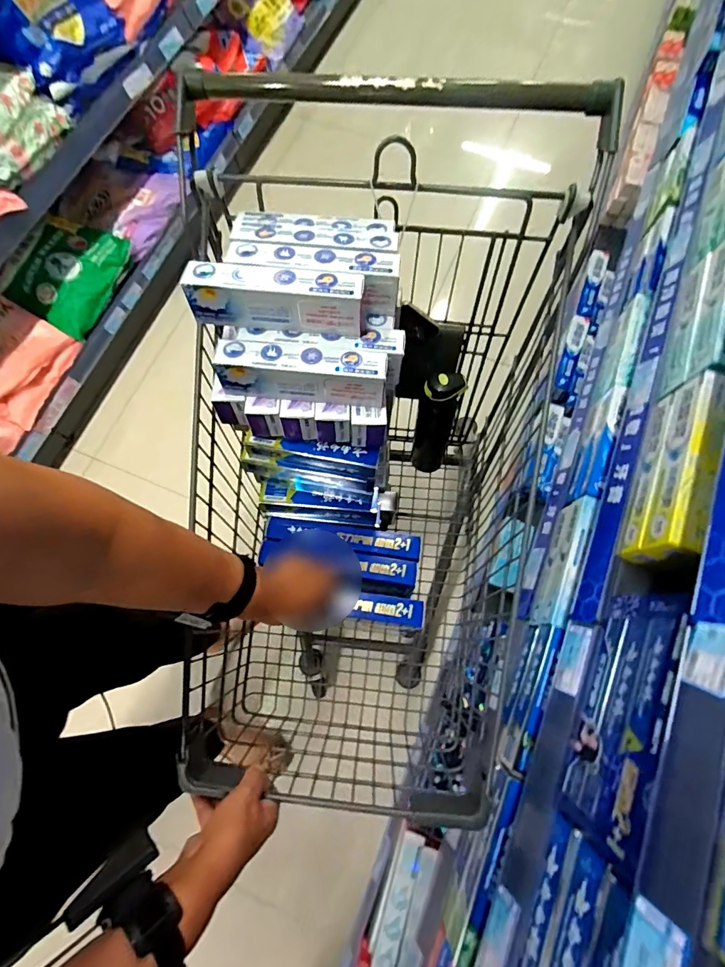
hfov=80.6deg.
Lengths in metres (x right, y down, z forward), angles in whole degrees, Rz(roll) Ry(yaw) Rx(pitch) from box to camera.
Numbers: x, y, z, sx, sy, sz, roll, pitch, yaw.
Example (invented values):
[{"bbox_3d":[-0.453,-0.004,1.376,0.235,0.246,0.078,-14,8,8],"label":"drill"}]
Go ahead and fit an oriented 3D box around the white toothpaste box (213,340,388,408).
[{"bbox_3d":[-0.072,-0.134,0.521,0.199,0.053,0.050,5,74,3],"label":"white toothpaste box"}]

